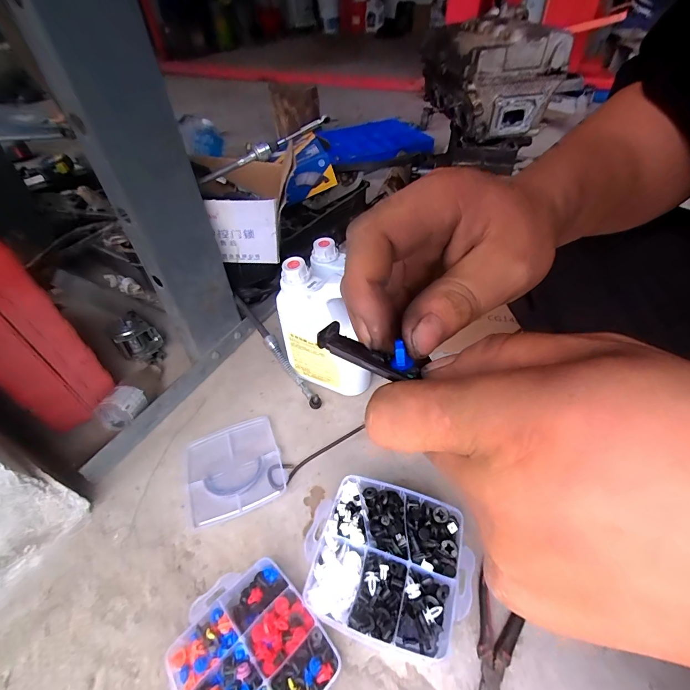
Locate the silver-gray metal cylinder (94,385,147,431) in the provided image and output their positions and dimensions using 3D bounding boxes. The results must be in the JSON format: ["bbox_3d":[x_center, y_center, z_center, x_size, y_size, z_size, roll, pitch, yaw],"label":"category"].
[{"bbox_3d":[-0.391,0.117,0.637,0.065,0.071,0.075,25,53,24],"label":"silver-gray metal cylinder"}]

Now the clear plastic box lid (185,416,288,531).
[{"bbox_3d":[-0.183,0.201,0.590,0.149,0.012,0.154,-17,48,-13],"label":"clear plastic box lid"}]

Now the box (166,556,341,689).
[{"bbox_3d":[-0.104,0.365,0.411,0.155,0.036,0.180,-35,54,-26],"label":"box"}]

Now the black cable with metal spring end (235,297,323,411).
[{"bbox_3d":[-0.132,0.010,0.696,0.020,0.035,0.275,-32,71,-24],"label":"black cable with metal spring end"}]

